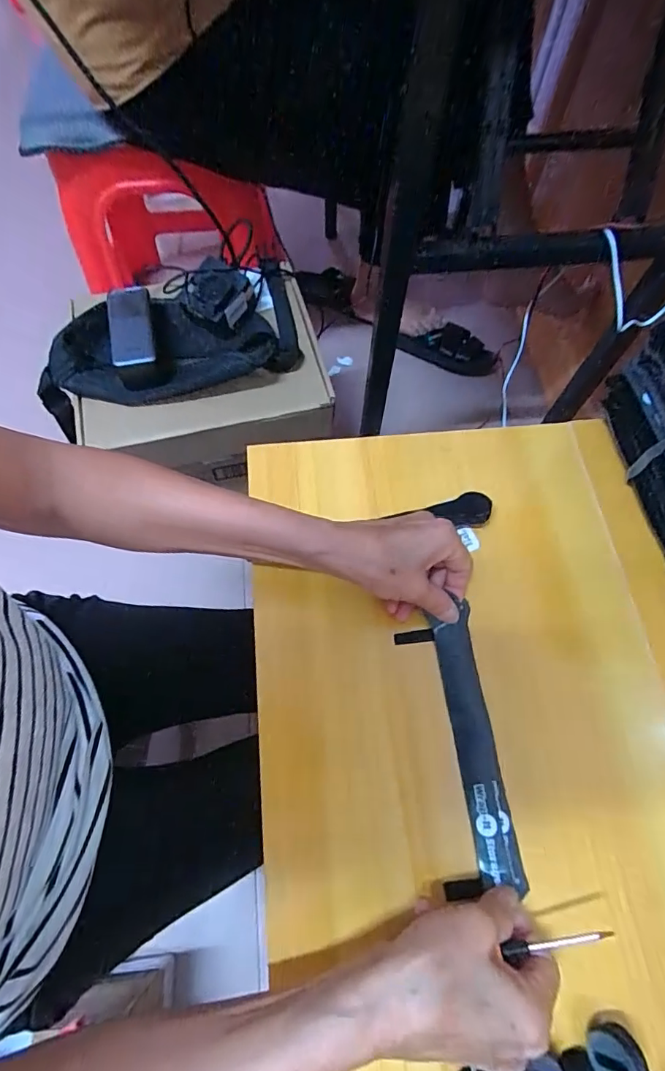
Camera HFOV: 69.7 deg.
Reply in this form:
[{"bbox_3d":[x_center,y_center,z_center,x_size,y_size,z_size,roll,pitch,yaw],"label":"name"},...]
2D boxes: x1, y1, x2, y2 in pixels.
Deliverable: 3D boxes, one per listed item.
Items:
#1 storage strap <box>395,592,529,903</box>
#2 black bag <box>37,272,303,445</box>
[{"bbox_3d":[0.088,0.142,0.335,0.053,0.015,0.179,-6,67,-3],"label":"storage strap"},{"bbox_3d":[-0.211,-0.267,0.634,0.350,0.060,0.170,-22,69,-9],"label":"black bag"}]

